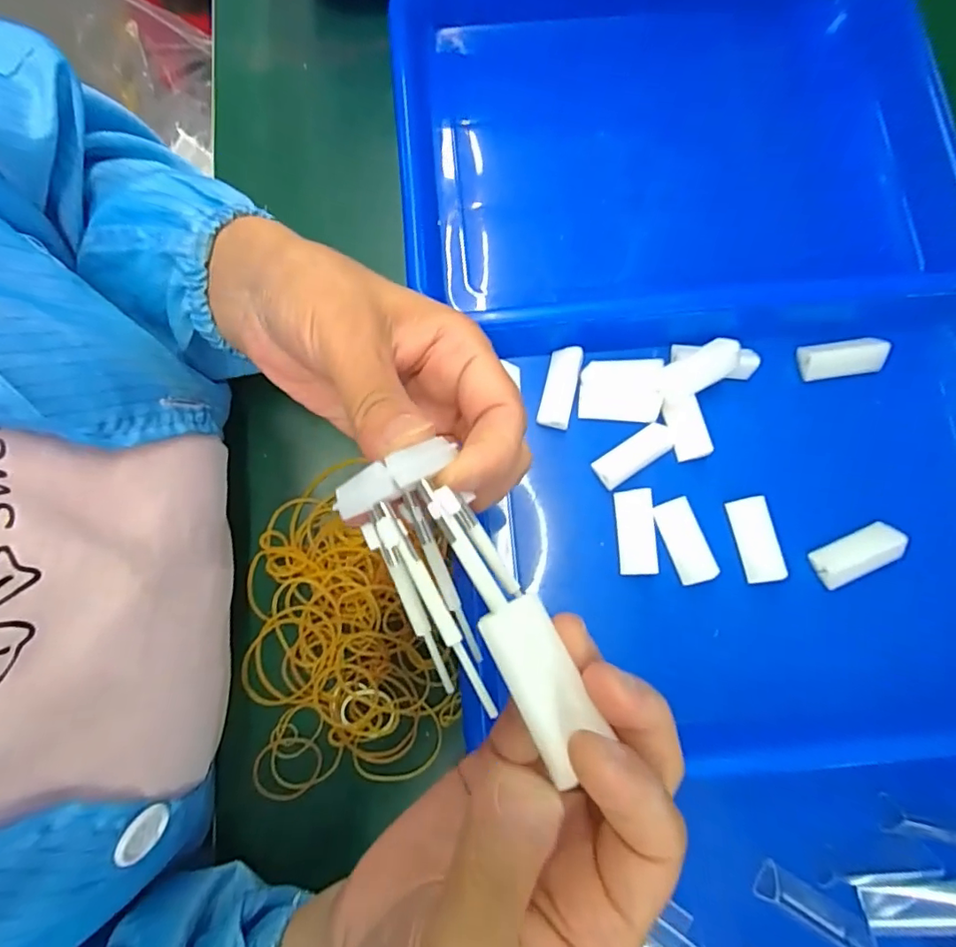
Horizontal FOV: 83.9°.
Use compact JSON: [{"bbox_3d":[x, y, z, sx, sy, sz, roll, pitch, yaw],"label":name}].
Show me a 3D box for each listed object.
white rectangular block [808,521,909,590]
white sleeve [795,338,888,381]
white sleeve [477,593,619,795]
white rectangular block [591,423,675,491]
[{"bbox_3d":[0.208,0.044,0.291,0.047,0.017,0.021,-26,81,-5],"label":"white rectangular block"},{"bbox_3d":[0.215,-0.068,0.312,0.047,0.014,0.021,-6,80,-2],"label":"white sleeve"},{"bbox_3d":[0.017,0.055,0.139,0.019,0.005,0.042,-23,76,-5],"label":"white sleeve"},{"bbox_3d":[0.089,-0.011,0.303,0.048,0.009,0.019,-33,82,-6],"label":"white rectangular block"}]

